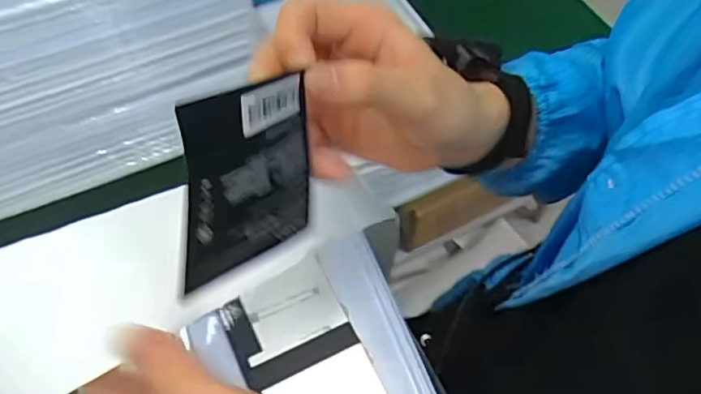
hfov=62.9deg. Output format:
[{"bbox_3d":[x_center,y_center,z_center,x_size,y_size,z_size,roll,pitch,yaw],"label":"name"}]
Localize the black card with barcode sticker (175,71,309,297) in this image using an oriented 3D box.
[{"bbox_3d":[-0.038,-0.008,0.224,0.006,0.072,0.074,16,26,26],"label":"black card with barcode sticker"}]

